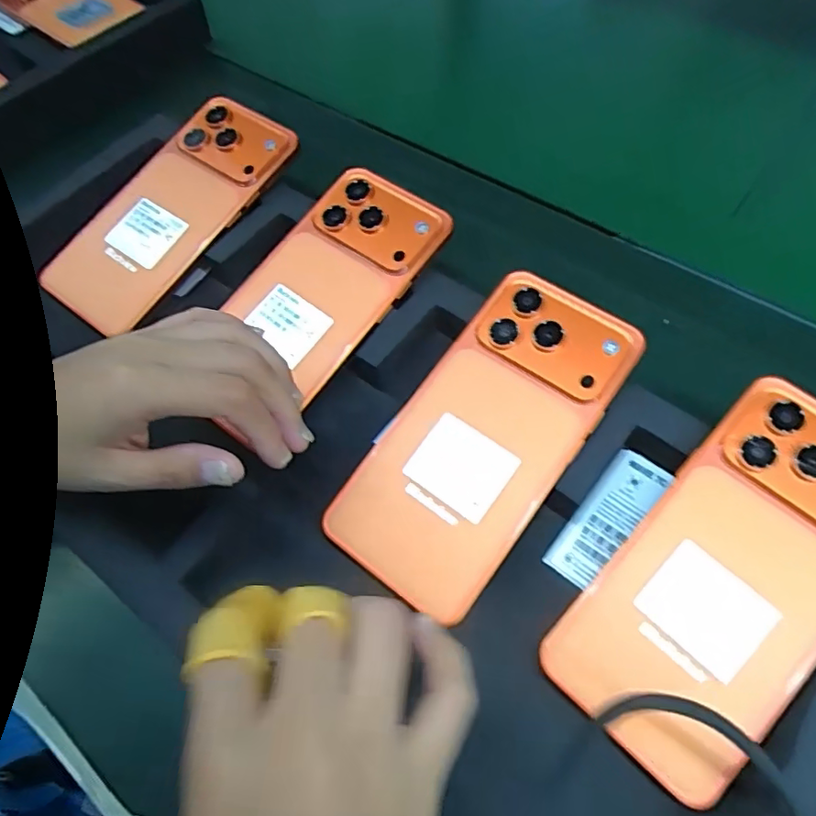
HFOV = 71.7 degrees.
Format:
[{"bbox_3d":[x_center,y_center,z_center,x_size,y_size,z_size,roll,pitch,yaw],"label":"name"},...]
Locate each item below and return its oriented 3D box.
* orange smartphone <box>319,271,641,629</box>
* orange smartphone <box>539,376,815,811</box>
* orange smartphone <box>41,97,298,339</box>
[{"bbox_3d":[0.036,0.012,0.258,0.074,0.006,0.159,35,79,20],"label":"orange smartphone"},{"bbox_3d":[0.131,0.066,0.224,0.077,0.006,0.157,41,82,23],"label":"orange smartphone"},{"bbox_3d":[-0.141,-0.118,0.339,0.072,0.007,0.163,36,82,15],"label":"orange smartphone"}]

